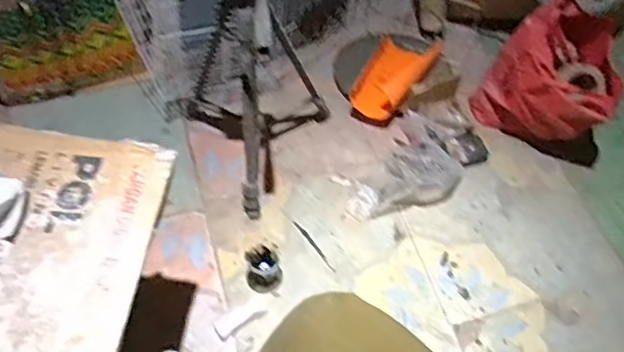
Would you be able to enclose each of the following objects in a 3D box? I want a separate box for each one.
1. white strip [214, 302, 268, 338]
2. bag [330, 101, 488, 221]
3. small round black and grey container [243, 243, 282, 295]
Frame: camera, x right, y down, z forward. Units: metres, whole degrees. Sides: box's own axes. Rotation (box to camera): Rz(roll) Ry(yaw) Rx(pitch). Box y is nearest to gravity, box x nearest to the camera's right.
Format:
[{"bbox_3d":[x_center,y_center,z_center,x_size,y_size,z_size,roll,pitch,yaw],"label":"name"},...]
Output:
[{"bbox_3d":[-0.136,0.266,1.114,0.098,0.008,0.035,-30,62,-20],"label":"white strip"},{"bbox_3d":[0.231,-0.033,1.305,0.348,0.082,0.195,-34,63,-22],"label":"bag"},{"bbox_3d":[-0.093,0.183,1.149,0.066,0.088,0.066,1,56,-1],"label":"small round black and grey container"}]

